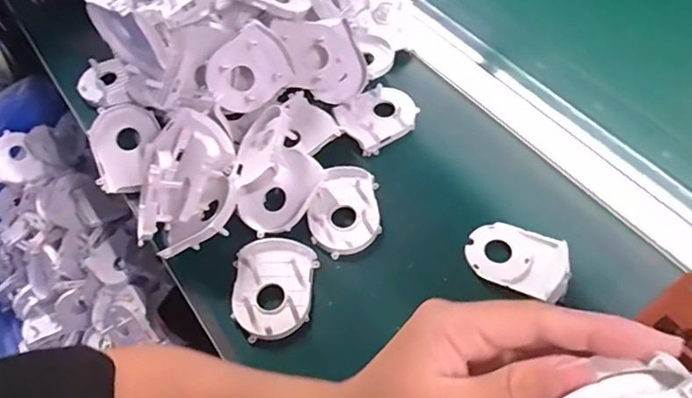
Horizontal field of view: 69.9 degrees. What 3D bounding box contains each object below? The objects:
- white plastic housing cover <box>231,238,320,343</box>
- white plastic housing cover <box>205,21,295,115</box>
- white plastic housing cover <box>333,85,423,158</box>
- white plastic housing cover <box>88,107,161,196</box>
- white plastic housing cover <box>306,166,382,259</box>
[{"bbox_3d":[-0.061,0.075,0.422,0.070,0.014,0.084,-5,58,0],"label":"white plastic housing cover"},{"bbox_3d":[-0.092,-0.121,0.473,0.082,0.065,0.026,-36,25,-1],"label":"white plastic housing cover"},{"bbox_3d":[0.032,-0.089,0.513,0.085,0.026,0.064,-32,62,-16],"label":"white plastic housing cover"},{"bbox_3d":[-0.214,-0.050,0.485,0.062,0.020,0.081,-14,90,-18],"label":"white plastic housing cover"},{"bbox_3d":[-0.002,0.008,0.459,0.064,0.025,0.082,-4,58,1],"label":"white plastic housing cover"}]

